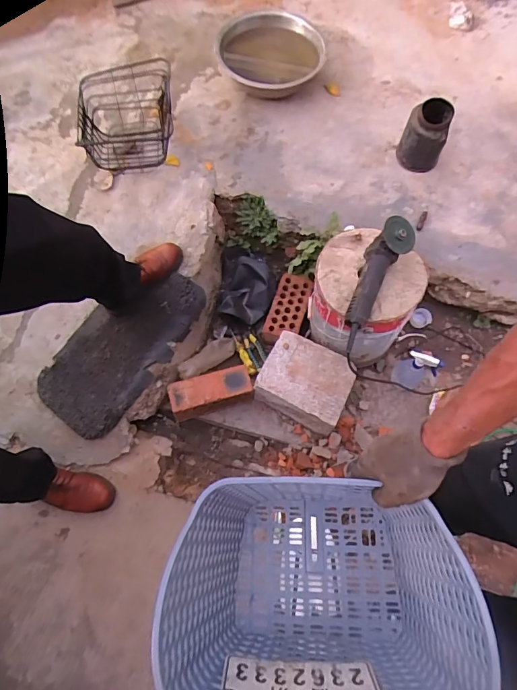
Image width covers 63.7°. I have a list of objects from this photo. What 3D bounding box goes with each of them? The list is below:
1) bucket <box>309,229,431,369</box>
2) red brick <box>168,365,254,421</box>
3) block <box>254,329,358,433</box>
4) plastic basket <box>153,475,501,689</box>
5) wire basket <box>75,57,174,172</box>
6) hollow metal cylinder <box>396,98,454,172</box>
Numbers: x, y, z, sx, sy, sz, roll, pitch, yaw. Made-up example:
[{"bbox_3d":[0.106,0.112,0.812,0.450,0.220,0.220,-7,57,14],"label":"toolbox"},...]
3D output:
[{"bbox_3d":[0.288,-0.138,1.186,0.272,0.276,0.291,0,66,-1],"label":"bucket"},{"bbox_3d":[-0.138,0.138,1.221,0.229,0.116,0.094,-14,67,-7],"label":"red brick"},{"bbox_3d":[0.139,0.109,1.219,0.255,0.146,0.208,23,68,9],"label":"block"},{"bbox_3d":[0.058,0.325,0.548,0.334,0.263,0.223,2,69,-1],"label":"plastic basket"},{"bbox_3d":[-0.405,-0.701,1.303,0.279,0.191,0.253,-8,69,-5],"label":"wire basket"},{"bbox_3d":[0.521,-0.654,1.300,0.130,0.172,0.130,0,66,-1],"label":"hollow metal cylinder"}]

